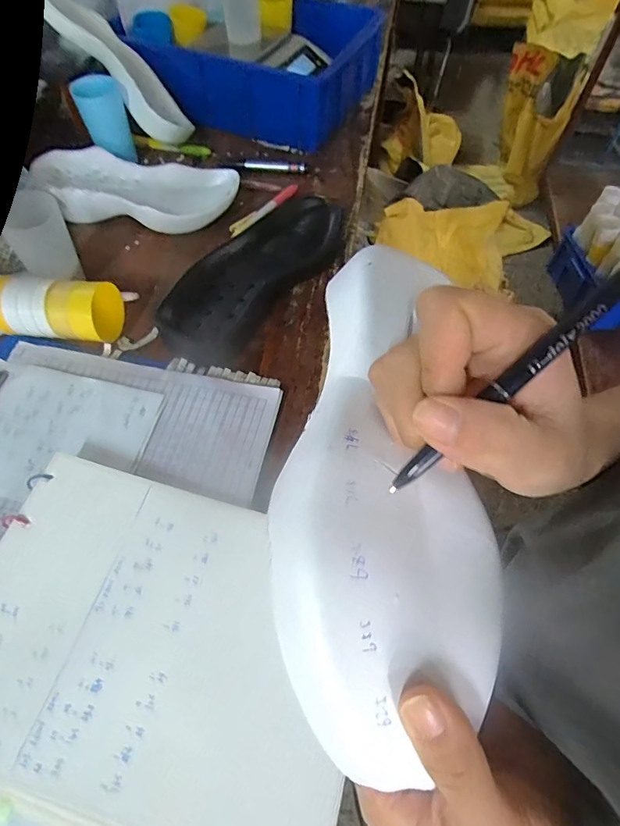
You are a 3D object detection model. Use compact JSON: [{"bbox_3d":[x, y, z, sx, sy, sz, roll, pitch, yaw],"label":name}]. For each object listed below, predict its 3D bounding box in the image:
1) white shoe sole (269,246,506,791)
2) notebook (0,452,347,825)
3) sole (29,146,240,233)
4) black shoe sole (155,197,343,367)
[{"bbox_3d":[0.035,0.021,0.197,0.090,0.044,0.243,2,64,1],"label":"white shoe sole"},{"bbox_3d":[-0.107,0.165,0.312,0.290,0.026,0.215,18,60,11],"label":"notebook"},{"bbox_3d":[-0.229,-0.299,0.583,0.263,0.049,0.105,2,59,1],"label":"sole"},{"bbox_3d":[-0.066,-0.171,0.520,0.107,0.039,0.283,29,63,17],"label":"black shoe sole"}]

